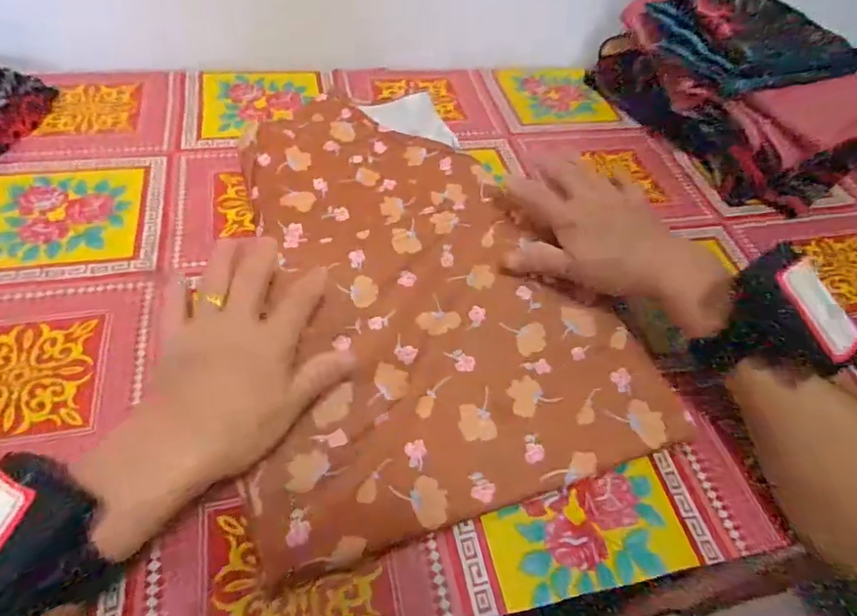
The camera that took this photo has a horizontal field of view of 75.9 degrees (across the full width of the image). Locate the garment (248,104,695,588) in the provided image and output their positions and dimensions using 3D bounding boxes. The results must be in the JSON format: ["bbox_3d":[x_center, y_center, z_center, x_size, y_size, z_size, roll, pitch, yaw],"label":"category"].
[{"bbox_3d":[-0.018,-0.037,0.427,0.262,0.020,0.395,-12,54,-15],"label":"garment"}]

